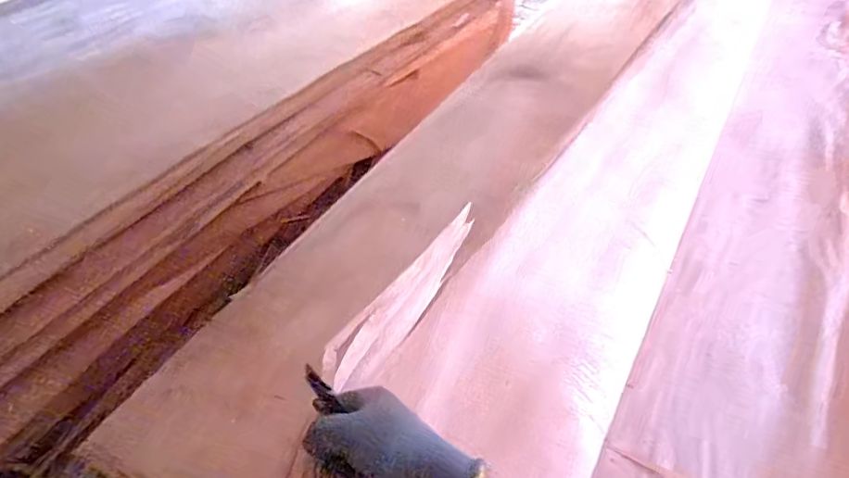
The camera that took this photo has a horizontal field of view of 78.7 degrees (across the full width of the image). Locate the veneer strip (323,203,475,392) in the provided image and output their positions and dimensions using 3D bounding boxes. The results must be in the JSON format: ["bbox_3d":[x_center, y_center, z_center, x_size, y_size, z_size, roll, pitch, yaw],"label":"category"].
[{"bbox_3d":[-0.012,0.053,0.491,0.011,0.045,0.226,-17,22,50],"label":"veneer strip"}]

